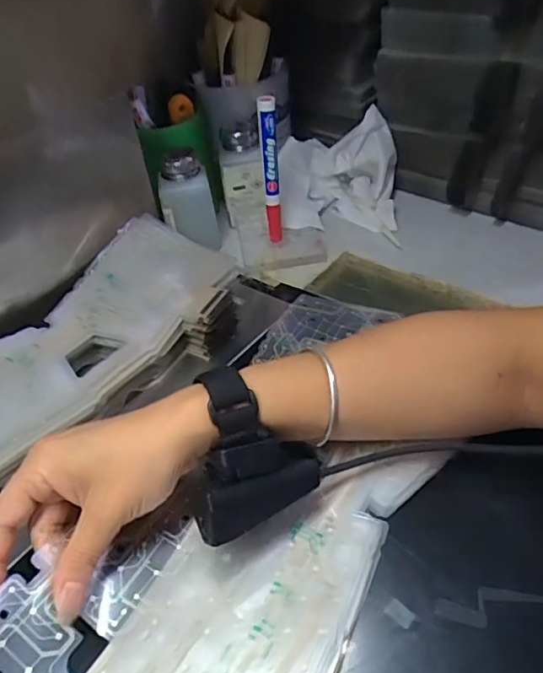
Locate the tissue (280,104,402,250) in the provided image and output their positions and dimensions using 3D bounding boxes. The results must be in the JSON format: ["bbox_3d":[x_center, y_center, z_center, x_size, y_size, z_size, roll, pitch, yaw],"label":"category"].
[{"bbox_3d":[0.074,-0.179,0.575,0.131,0.091,0.142,-2,42,6],"label":"tissue"}]

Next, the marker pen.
[{"bbox_3d":[0.000,-0.158,0.507,0.017,0.148,0.013,-5,41,3],"label":"marker pen"}]

